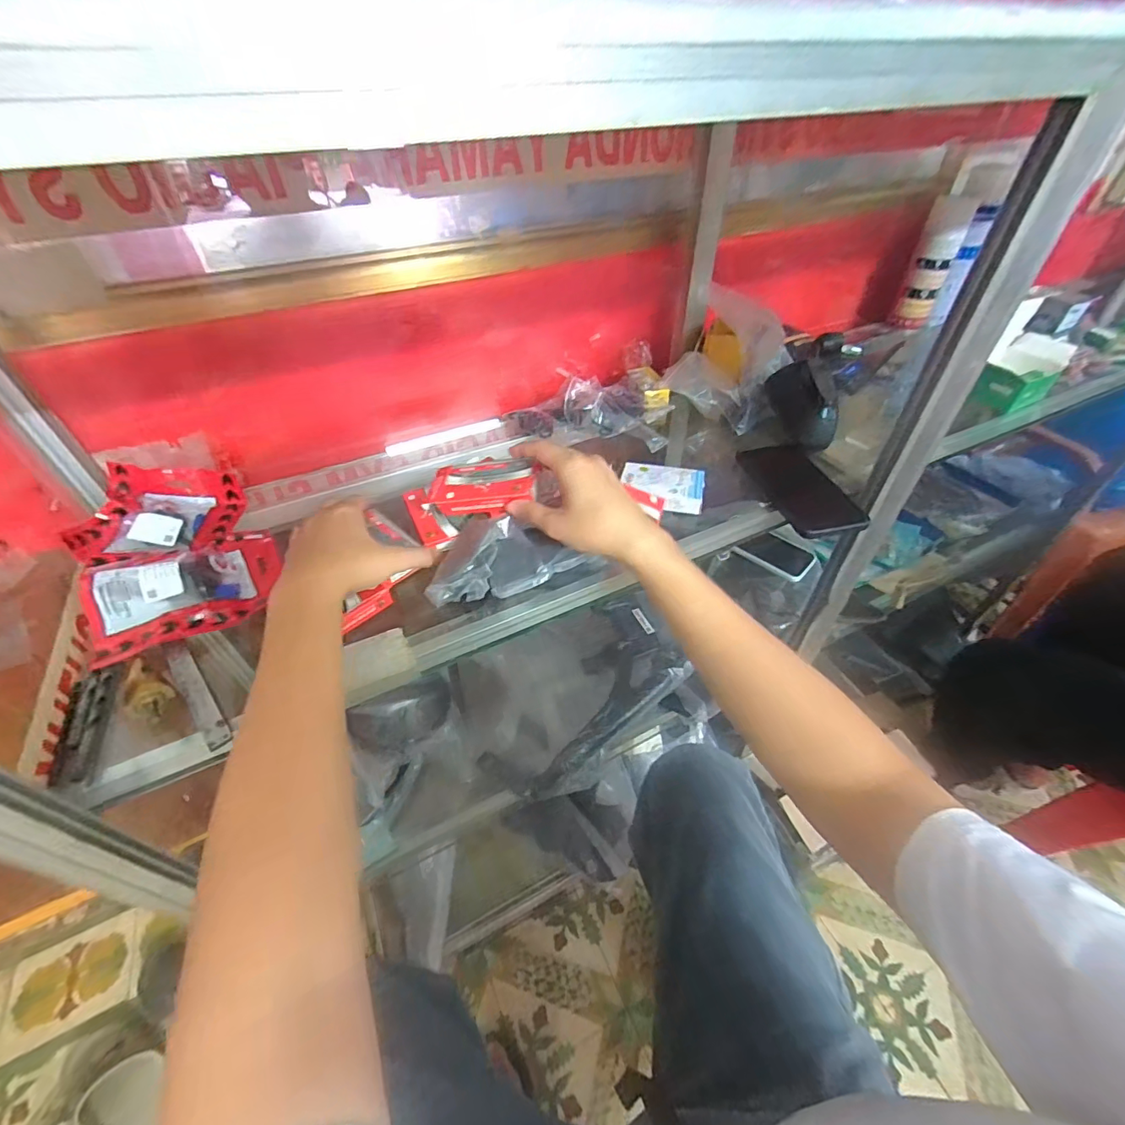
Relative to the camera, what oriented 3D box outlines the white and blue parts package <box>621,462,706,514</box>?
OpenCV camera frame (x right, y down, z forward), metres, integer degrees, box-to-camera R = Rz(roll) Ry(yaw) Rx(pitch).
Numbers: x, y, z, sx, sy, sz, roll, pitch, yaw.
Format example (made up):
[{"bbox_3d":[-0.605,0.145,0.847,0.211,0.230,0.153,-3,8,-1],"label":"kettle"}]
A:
[{"bbox_3d":[0.114,-0.087,0.550,0.090,0.024,0.057,9,45,12],"label":"white and blue parts package"}]

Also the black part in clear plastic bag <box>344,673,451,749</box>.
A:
[{"bbox_3d":[-0.246,0.230,0.749,0.145,0.060,0.076,-23,47,-20],"label":"black part in clear plastic bag"}]

